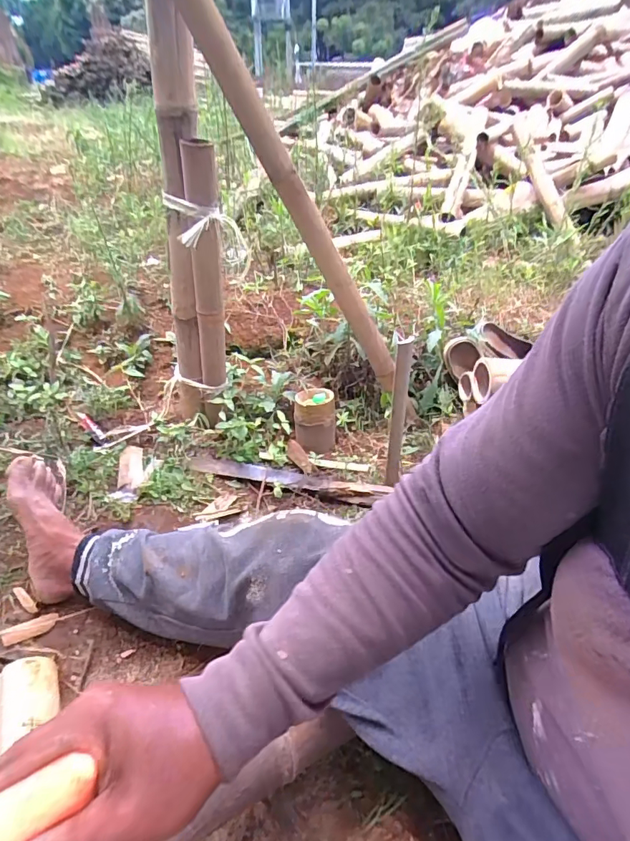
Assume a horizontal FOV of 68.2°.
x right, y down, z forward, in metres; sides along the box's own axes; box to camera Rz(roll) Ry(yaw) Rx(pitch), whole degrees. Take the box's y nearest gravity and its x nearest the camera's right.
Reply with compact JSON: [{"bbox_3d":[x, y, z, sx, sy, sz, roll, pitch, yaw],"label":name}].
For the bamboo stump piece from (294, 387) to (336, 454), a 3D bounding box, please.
[{"bbox_3d":[0.000,-0.003,0.991,0.086,0.113,0.081,4,33,5],"label":"bamboo stump piece"}]

